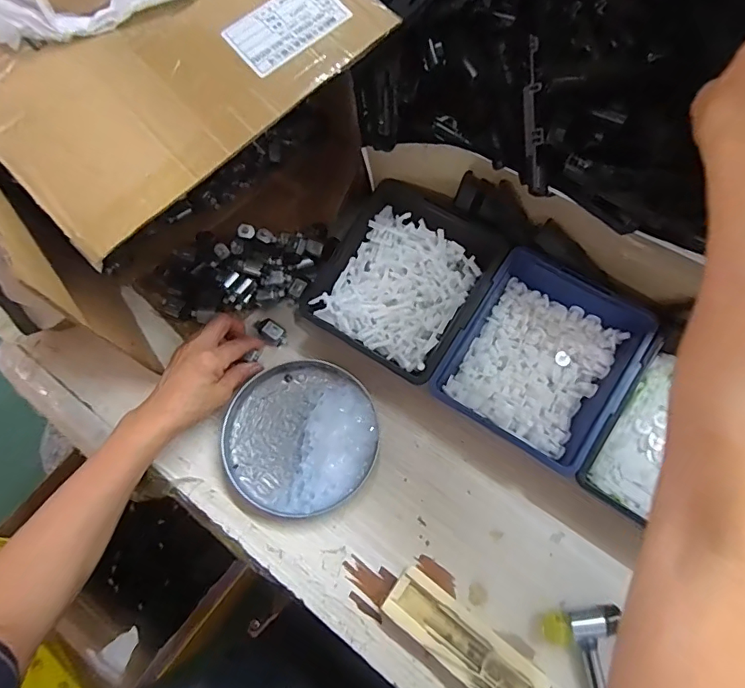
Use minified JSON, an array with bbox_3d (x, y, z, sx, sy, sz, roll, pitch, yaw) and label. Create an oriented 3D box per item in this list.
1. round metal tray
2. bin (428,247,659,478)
[{"bbox_3d":[-0.067,0.086,0.457,0.142,0.023,0.143,0,69,0],"label":"round metal tray"},{"bbox_3d":[0.157,0.015,0.458,0.145,0.074,0.166,33,73,11],"label":"bin"}]

